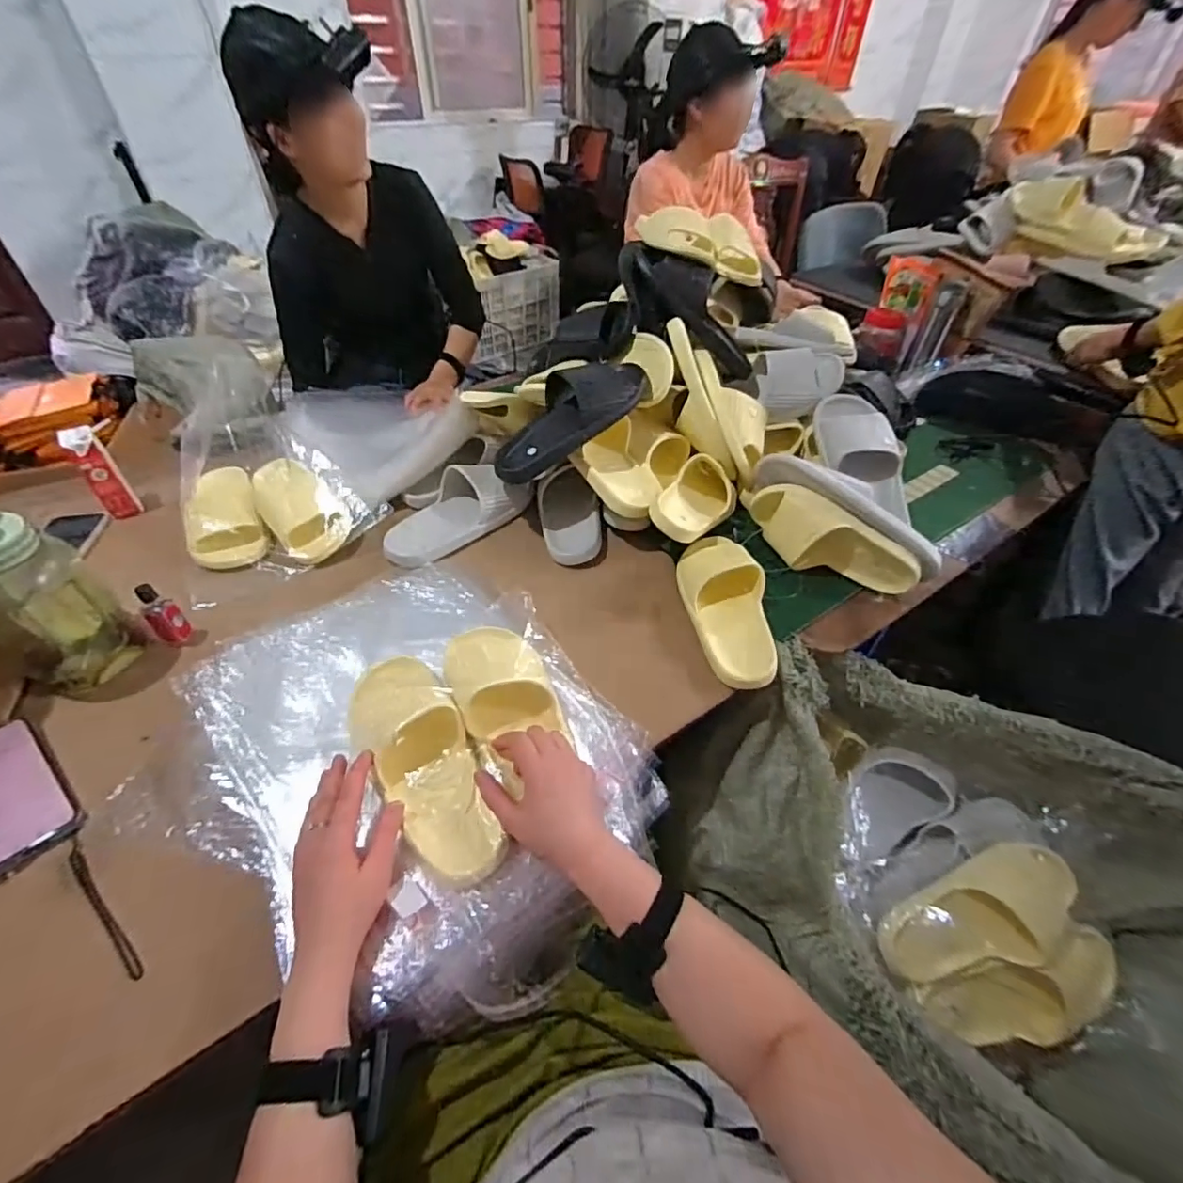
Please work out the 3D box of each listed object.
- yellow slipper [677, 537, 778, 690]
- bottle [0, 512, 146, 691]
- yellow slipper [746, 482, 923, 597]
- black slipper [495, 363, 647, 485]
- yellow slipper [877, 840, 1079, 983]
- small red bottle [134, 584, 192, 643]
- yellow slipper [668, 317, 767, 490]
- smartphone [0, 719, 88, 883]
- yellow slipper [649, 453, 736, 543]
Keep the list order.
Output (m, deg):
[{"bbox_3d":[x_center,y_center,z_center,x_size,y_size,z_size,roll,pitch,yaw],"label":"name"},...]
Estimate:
[{"bbox_3d":[0.185,0.012,0.723,0.098,0.061,0.263,-7,46,-8],"label":"yellow slipper"},{"bbox_3d":[-0.603,0.010,0.580,0.084,0.219,0.101,22,49,20],"label":"bottle"},{"bbox_3d":[0.341,-0.073,0.771,0.250,0.101,0.065,31,53,26],"label":"yellow slipper"},{"bbox_3d":[-0.034,-0.267,0.803,0.274,0.087,0.109,-38,52,3],"label":"black slipper"},{"bbox_3d":[0.479,0.398,0.650,0.256,0.087,0.111,-12,47,-13],"label":"yellow slipper"},{"bbox_3d":[-0.528,0.028,0.653,0.026,0.081,0.031,31,52,26],"label":"small red bottle"},{"bbox_3d":[0.204,-0.307,0.881,0.103,0.082,0.286,-27,89,-25],"label":"yellow slipper"},{"bbox_3d":[-0.576,0.192,0.518,0.174,0.014,0.077,30,52,26],"label":"smartphone"},{"bbox_3d":[0.173,-0.161,0.843,0.105,0.086,0.254,16,33,14],"label":"yellow slipper"}]

